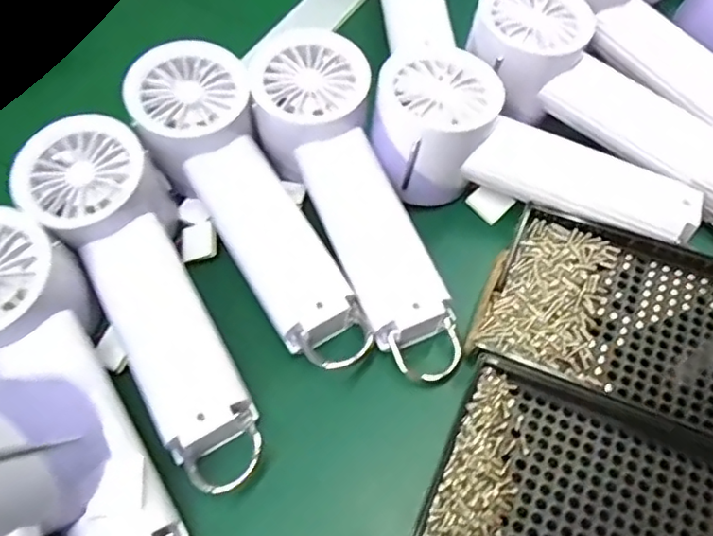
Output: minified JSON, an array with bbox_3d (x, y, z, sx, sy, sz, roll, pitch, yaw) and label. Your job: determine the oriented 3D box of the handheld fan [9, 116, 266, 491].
[{"bbox_3d":[-0.102,0.014,0.294,0.059,0.046,0.190,-28,76,-12],"label":"handheld fan"}]

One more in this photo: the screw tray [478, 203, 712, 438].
[{"bbox_3d":[0.137,0.024,0.278,0.135,0.012,0.089,18,62,15],"label":"screw tray"}]

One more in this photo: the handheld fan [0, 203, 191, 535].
[{"bbox_3d":[-0.125,0.056,0.259,0.065,0.060,0.192,-37,63,-16],"label":"handheld fan"}]

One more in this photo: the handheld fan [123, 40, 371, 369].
[{"bbox_3d":[-0.056,-0.033,0.316,0.061,0.046,0.196,-30,79,-13],"label":"handheld fan"}]

